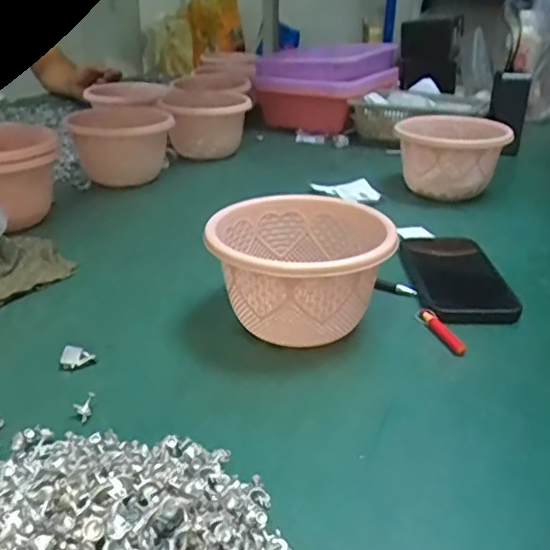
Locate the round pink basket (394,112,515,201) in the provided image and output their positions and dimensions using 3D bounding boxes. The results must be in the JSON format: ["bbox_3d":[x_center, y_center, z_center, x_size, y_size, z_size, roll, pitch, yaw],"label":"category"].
[{"bbox_3d":[0.236,-0.159,0.793,0.141,0.092,0.146,6,28,8],"label":"round pink basket"}]

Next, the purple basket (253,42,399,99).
[{"bbox_3d":[0.103,-0.397,1.109,0.216,0.068,0.211,17,31,29],"label":"purple basket"}]

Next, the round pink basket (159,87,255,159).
[{"bbox_3d":[-0.111,-0.253,0.947,0.141,0.102,0.138,-1,28,-7],"label":"round pink basket"}]

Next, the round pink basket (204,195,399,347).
[{"bbox_3d":[0.020,-0.001,0.469,0.131,0.086,0.128,1,27,0],"label":"round pink basket"}]

